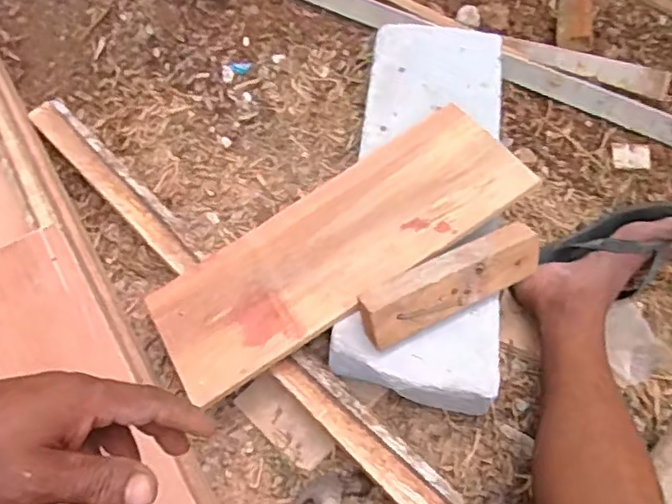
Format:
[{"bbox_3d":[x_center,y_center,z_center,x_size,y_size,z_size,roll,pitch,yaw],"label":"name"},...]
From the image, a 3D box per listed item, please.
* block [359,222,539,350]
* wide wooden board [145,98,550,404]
[{"bbox_3d":[0.134,0.037,0.708,0.230,0.069,0.040,-26,27,-14],"label":"block"},{"bbox_3d":[0.003,-0.011,0.766,0.488,0.012,0.182,-33,57,-7],"label":"wide wooden board"}]

